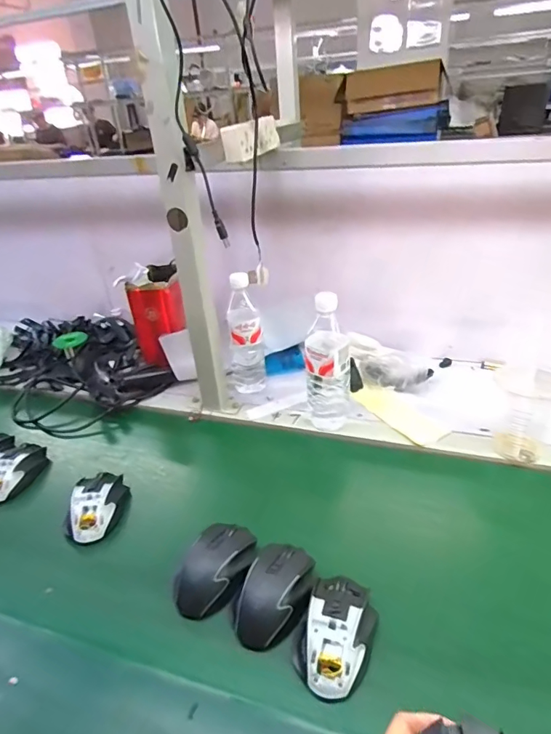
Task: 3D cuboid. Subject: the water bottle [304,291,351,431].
[{"bbox_3d":[0.082,0.002,0.720,0.071,0.223,0.069,-1,31,8],"label":"water bottle"}]

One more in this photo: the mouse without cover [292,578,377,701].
[{"bbox_3d":[0.061,0.269,0.467,0.074,0.051,0.109,13,35,28],"label":"mouse without cover"}]

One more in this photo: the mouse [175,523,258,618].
[{"bbox_3d":[-0.068,0.235,0.541,0.078,0.049,0.116,12,35,28],"label":"mouse"}]

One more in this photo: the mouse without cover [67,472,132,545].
[{"bbox_3d":[-0.246,0.194,0.645,0.073,0.046,0.100,-7,30,-3],"label":"mouse without cover"}]

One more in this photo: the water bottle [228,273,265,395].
[{"bbox_3d":[-0.057,-0.052,0.836,0.062,0.224,0.053,-9,30,-5],"label":"water bottle"}]

